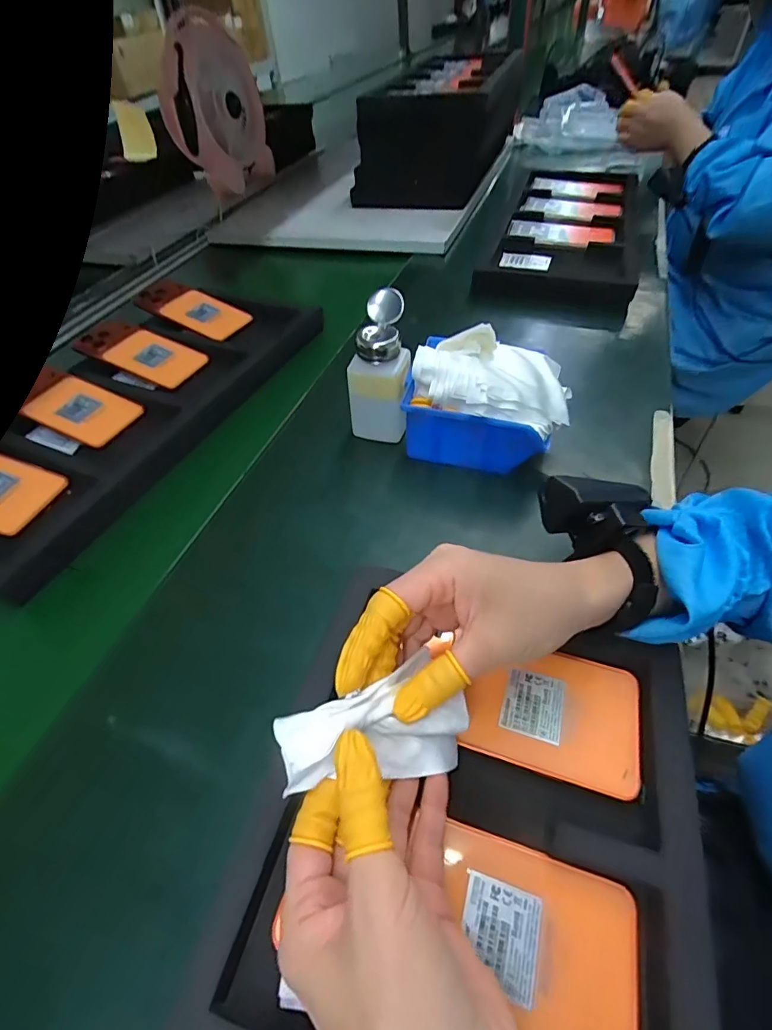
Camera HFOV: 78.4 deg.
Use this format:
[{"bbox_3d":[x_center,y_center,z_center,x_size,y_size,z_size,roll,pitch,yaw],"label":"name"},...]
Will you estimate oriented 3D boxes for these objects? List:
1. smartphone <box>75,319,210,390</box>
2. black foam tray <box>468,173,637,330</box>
[{"bbox_3d":[-0.299,-0.200,0.581,0.152,0.011,0.068,22,55,5],"label":"smartphone"},{"bbox_3d":[0.298,-0.462,0.772,0.231,0.052,0.480,15,52,17],"label":"black foam tray"}]

